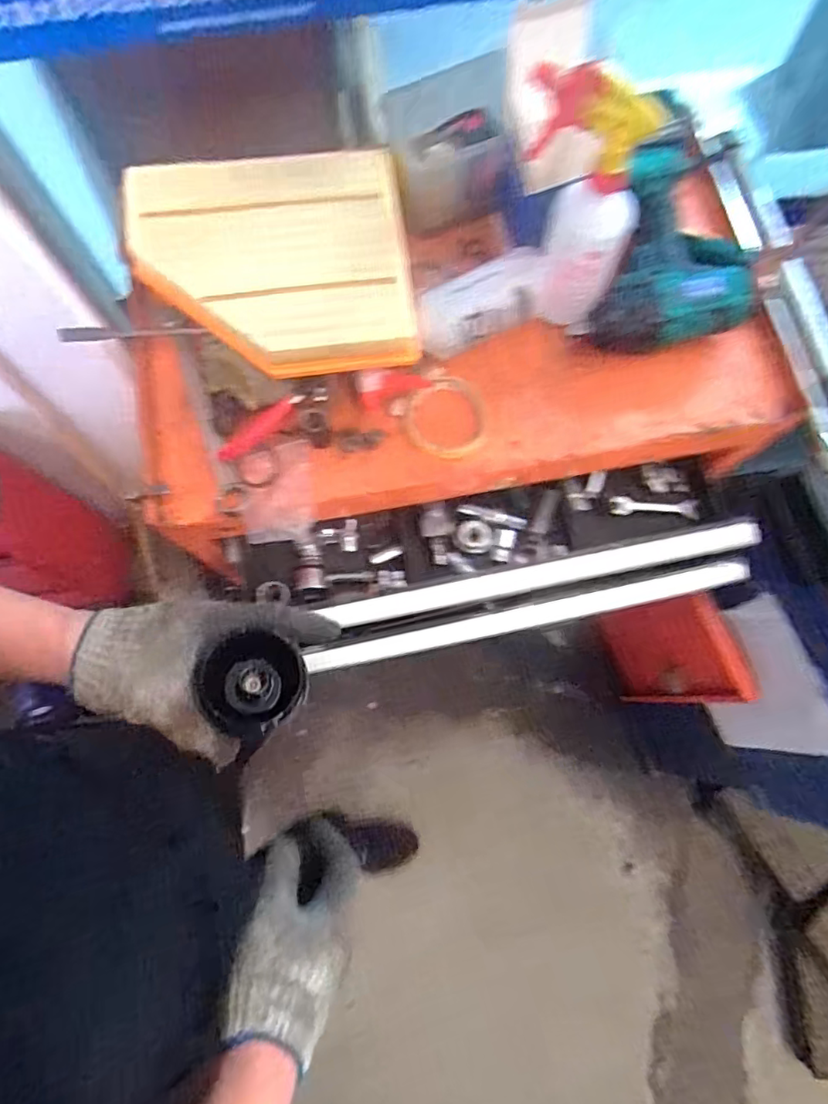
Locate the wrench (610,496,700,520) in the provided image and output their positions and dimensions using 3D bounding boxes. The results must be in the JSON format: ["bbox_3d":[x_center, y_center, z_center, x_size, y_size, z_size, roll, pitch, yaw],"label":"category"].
[{"bbox_3d":[0.301,-0.055,0.703,0.114,0.006,0.025,1,86,-10],"label":"wrench"}]

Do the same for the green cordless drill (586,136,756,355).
[{"bbox_3d":[0.275,-0.311,0.575,0.145,0.099,0.200,12,74,3],"label":"green cordless drill"}]

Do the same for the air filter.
[{"bbox_3d":[-0.142,-0.287,0.567,0.272,0.059,0.225,-4,74,-1],"label":"air filter"}]

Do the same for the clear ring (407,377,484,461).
[{"bbox_3d":[0.034,-0.140,0.593,0.083,0.016,0.087,0,74,0],"label":"clear ring"}]

